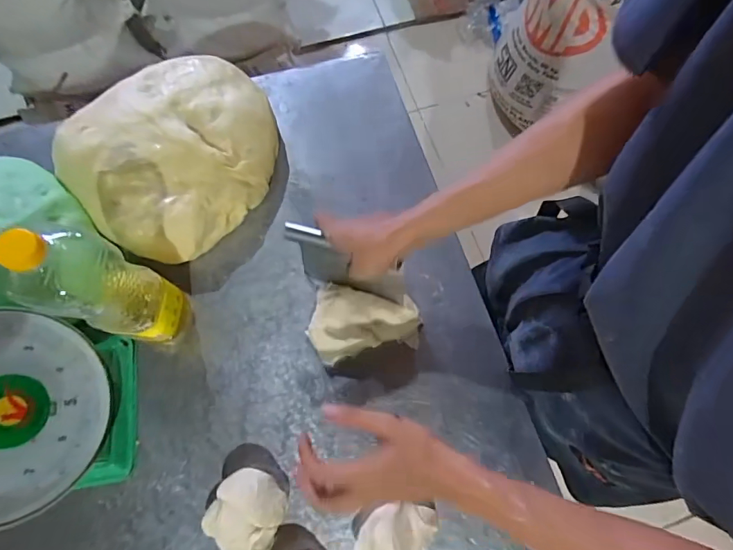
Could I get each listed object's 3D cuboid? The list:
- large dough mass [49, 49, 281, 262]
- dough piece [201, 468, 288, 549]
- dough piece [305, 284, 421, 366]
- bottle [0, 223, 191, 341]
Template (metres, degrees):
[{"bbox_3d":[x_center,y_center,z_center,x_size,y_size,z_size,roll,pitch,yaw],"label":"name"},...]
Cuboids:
[{"bbox_3d":[-0.254,-0.163,0.588,0.278,0.107,0.234,-38,77,-12],"label":"large dough mass"},{"bbox_3d":[-0.137,0.271,0.485,0.081,0.047,0.084,1,73,-2],"label":"dough piece"},{"bbox_3d":[-0.001,0.067,0.547,0.140,0.056,0.094,8,73,1],"label":"dough piece"},{"bbox_3d":[-0.261,0.020,0.444,0.069,0.262,0.081,24,74,6],"label":"bottle"}]

